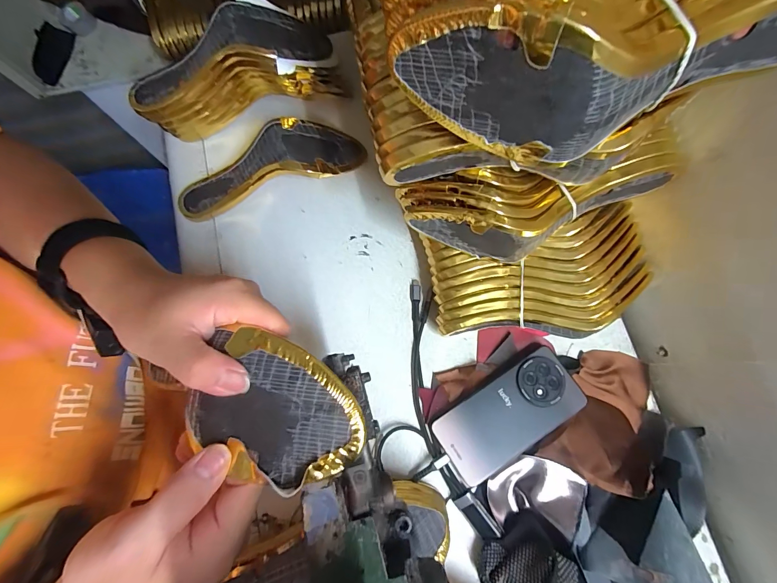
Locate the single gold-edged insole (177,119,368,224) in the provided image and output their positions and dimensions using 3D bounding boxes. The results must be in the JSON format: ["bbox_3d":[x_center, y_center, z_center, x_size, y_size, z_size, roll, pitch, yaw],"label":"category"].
[{"bbox_3d":[-0.154,-0.163,0.438,0.241,0.055,0.083,-14,77,-2],"label":"single gold-edged insole"}]

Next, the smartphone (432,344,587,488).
[{"bbox_3d":[0.132,0.136,0.380,0.159,0.019,0.081,-34,78,-6],"label":"smartphone"}]

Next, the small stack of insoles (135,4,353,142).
[{"bbox_3d":[-0.189,-0.266,0.429,0.245,0.113,0.089,-15,77,-2],"label":"small stack of insoles"}]

